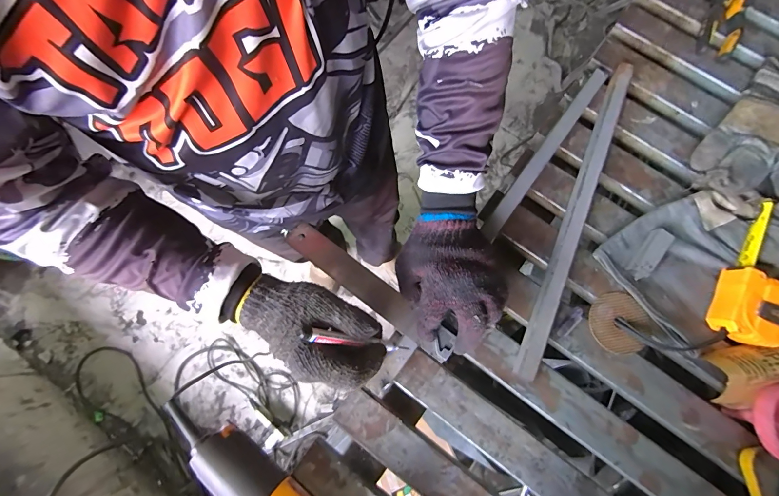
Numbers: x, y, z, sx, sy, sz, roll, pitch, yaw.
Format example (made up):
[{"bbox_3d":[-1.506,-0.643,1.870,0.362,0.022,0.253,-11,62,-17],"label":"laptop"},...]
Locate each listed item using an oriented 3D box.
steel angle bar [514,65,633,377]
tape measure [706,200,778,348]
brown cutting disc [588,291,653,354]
[{"bbox_3d":[0.240,-0.048,0.444,0.023,0.027,0.446,22,78,5],"label":"steel angle bar"},{"bbox_3d":[0.447,0.038,0.407,0.078,0.035,0.163,27,78,6],"label":"tape measure"},{"bbox_3d":[0.279,0.091,0.419,0.068,0.005,0.069,-40,80,-4],"label":"brown cutting disc"}]

